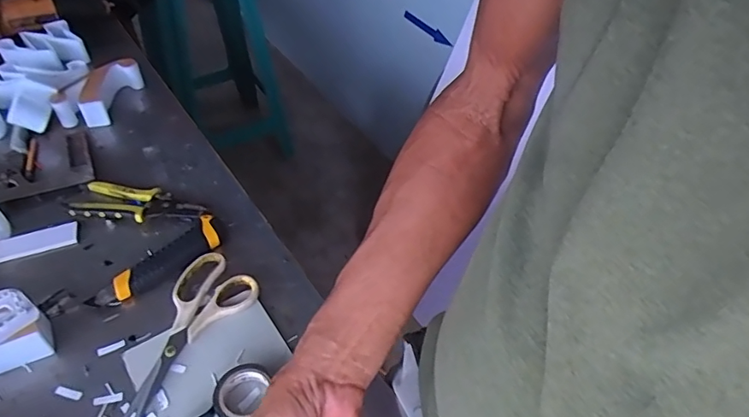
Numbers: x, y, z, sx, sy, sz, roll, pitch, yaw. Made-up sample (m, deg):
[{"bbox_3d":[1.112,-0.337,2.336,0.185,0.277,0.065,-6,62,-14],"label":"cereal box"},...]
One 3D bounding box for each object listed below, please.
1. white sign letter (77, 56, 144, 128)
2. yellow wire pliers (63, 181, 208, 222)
[{"bbox_3d":[-0.408,-0.179,0.778,0.056,0.047,0.121,8,48,5],"label":"white sign letter"},{"bbox_3d":[-0.292,-0.006,0.641,0.156,0.019,0.057,5,48,2],"label":"yellow wire pliers"}]

